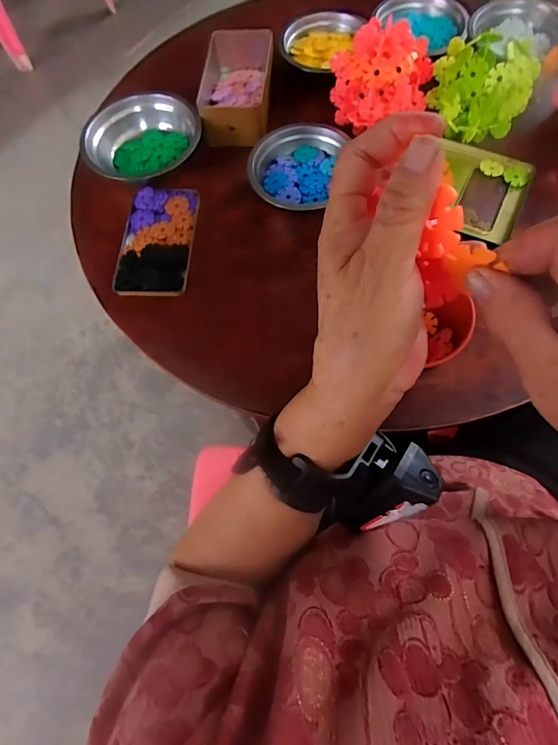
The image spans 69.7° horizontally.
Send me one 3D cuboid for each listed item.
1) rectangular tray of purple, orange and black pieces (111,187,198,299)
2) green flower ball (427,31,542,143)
[{"bbox_3d":[-0.160,-0.175,0.528,0.092,0.014,0.164,1,69,4],"label":"rectangular tray of purple, orange and black pieces"},{"bbox_3d":[0.261,-0.370,0.526,0.116,0.098,0.106,-1,68,3],"label":"green flower ball"}]

